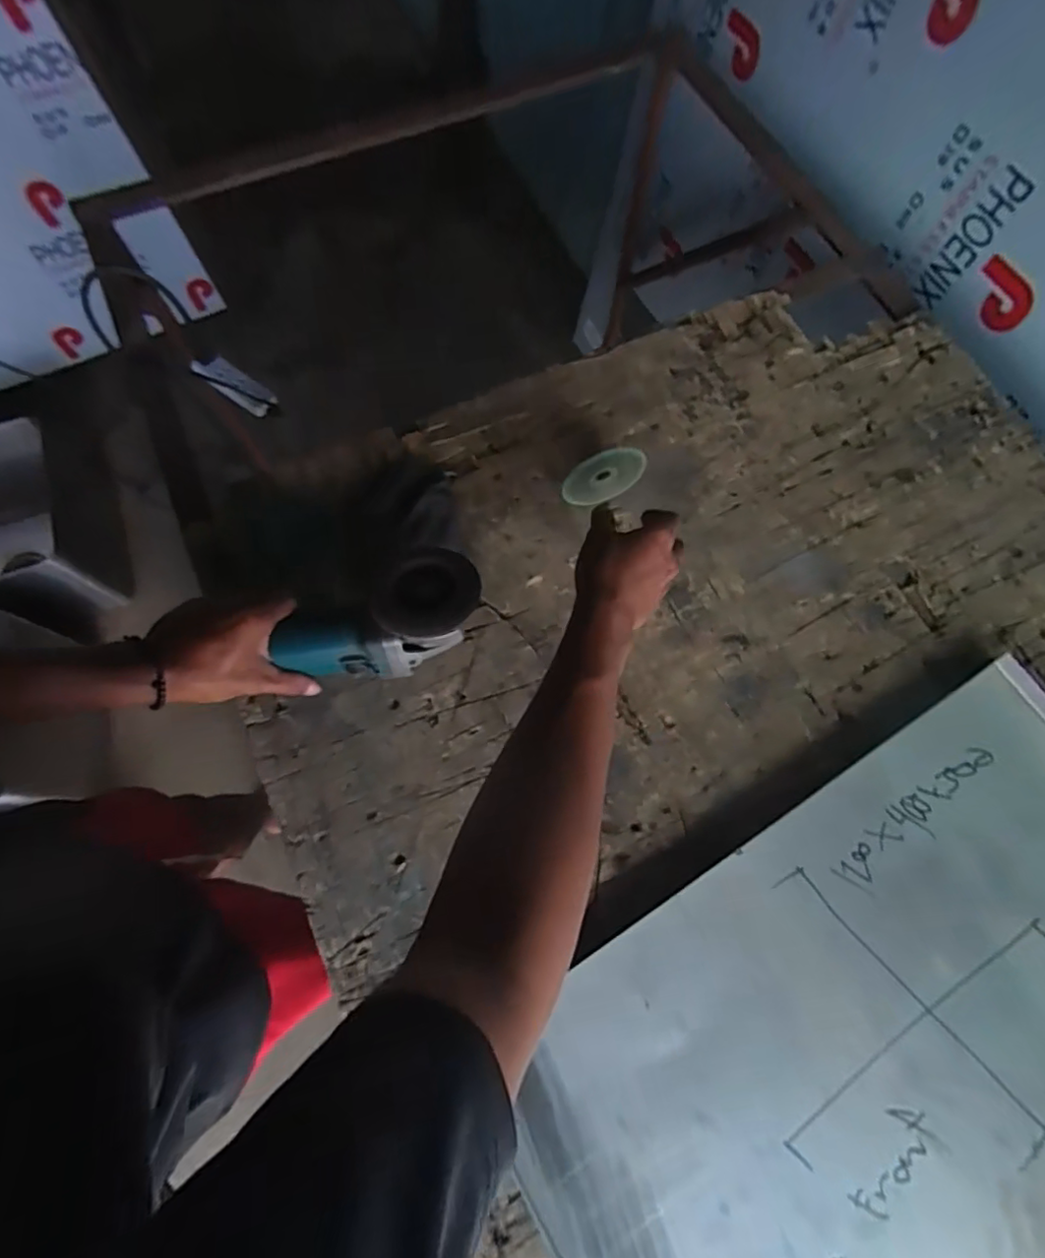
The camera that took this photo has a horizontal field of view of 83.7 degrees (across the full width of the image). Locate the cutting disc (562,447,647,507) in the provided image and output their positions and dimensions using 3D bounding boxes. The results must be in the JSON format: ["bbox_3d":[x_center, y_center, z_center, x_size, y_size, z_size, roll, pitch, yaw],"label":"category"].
[{"bbox_3d":[0.082,-0.156,0.600,0.088,0.075,0.007,-23,66,23],"label":"cutting disc"}]

